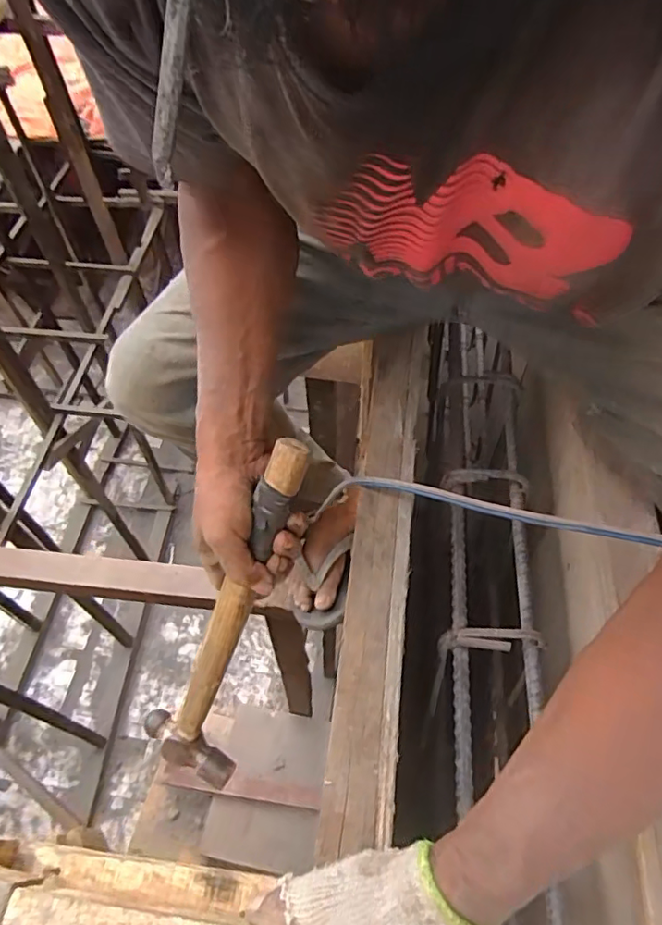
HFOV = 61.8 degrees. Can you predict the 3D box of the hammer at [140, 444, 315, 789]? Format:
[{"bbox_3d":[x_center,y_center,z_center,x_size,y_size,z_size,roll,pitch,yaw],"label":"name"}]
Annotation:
[{"bbox_3d":[-0.082,0.131,0.460,0.085,0.328,0.028,29,22,19],"label":"hammer"}]

